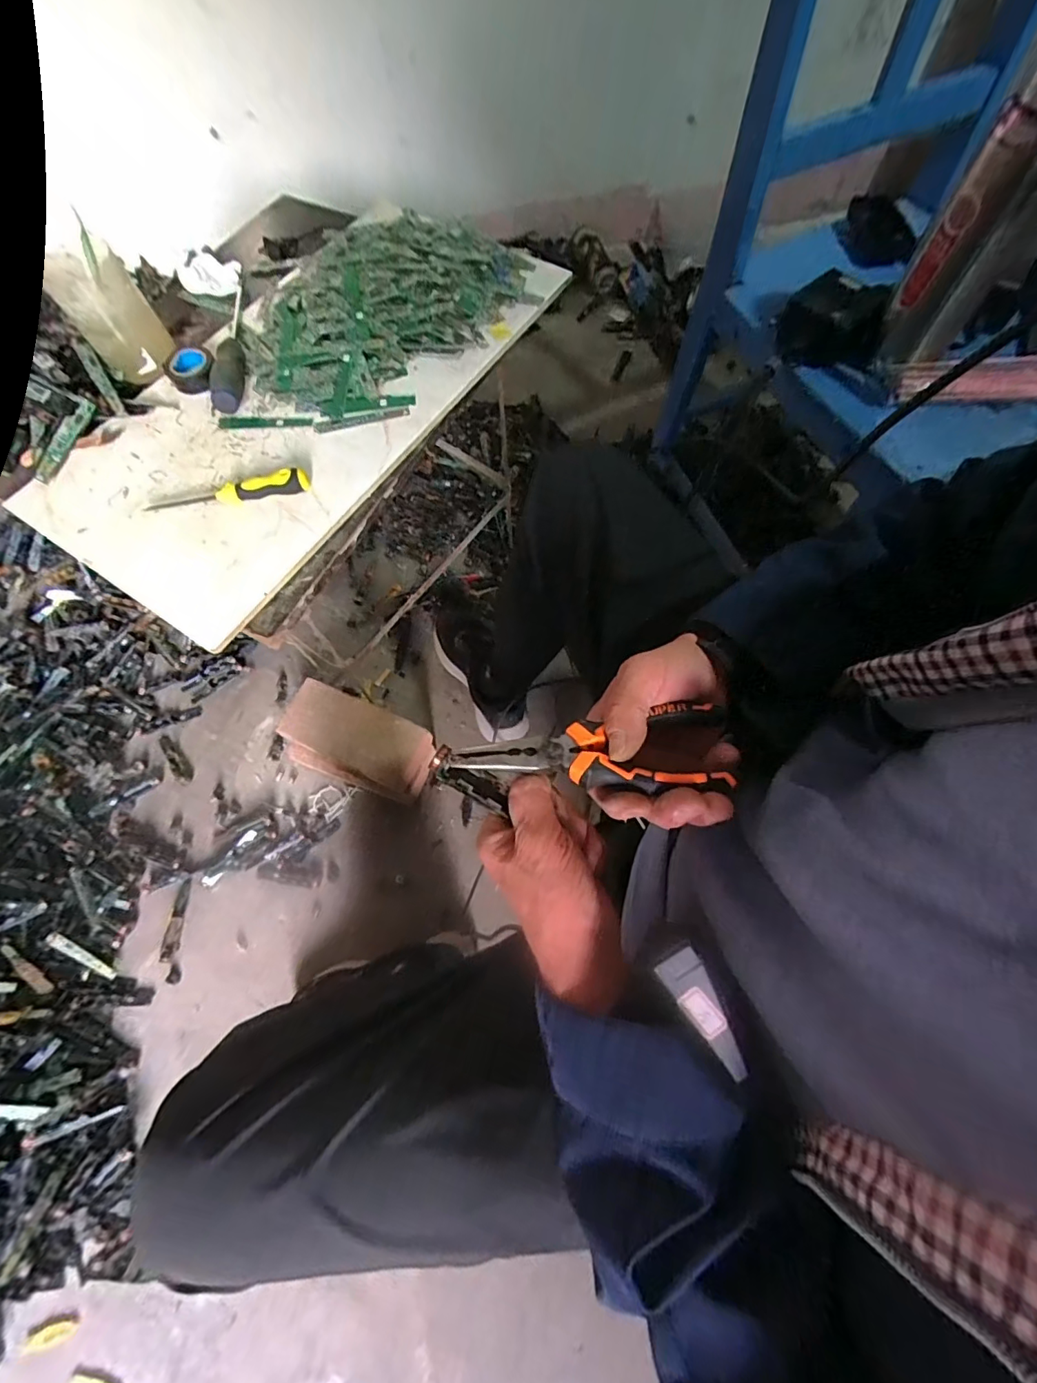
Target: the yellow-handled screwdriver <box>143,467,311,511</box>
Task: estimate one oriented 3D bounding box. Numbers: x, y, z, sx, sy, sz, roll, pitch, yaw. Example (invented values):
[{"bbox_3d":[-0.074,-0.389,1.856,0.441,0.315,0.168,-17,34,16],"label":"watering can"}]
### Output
[{"bbox_3d":[-0.277,-0.192,0.482,0.152,0.028,0.020,-9,67,-2],"label":"yellow-handled screwdriver"}]

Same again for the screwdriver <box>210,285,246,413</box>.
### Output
[{"bbox_3d":[-0.307,-0.380,0.546,0.025,0.032,0.209,-7,67,-1],"label":"screwdriver"}]

